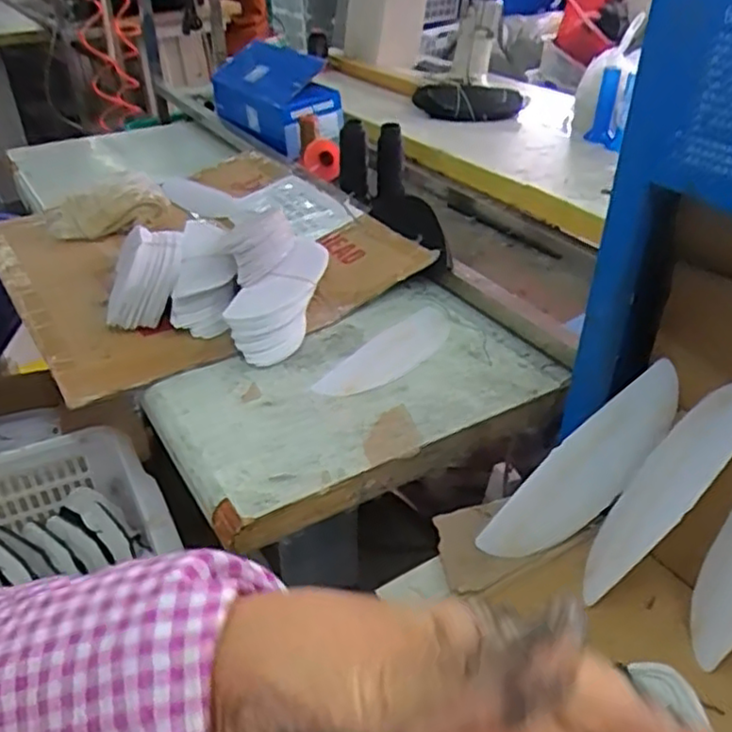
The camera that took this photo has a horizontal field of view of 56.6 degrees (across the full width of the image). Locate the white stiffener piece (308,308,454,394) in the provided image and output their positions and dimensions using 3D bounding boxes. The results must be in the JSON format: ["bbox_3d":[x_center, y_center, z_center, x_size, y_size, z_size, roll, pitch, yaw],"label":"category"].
[{"bbox_3d":[0.030,-0.014,0.775,0.074,0.006,0.216,27,42,30],"label":"white stiffener piece"}]

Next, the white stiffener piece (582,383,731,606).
[{"bbox_3d":[0.241,0.095,0.549,0.010,0.211,0.070,28,18,-13],"label":"white stiffener piece"}]

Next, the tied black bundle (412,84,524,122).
[{"bbox_3d":[0.202,-0.513,1.324,0.210,0.053,0.102,-12,37,-15],"label":"tied black bundle"}]

